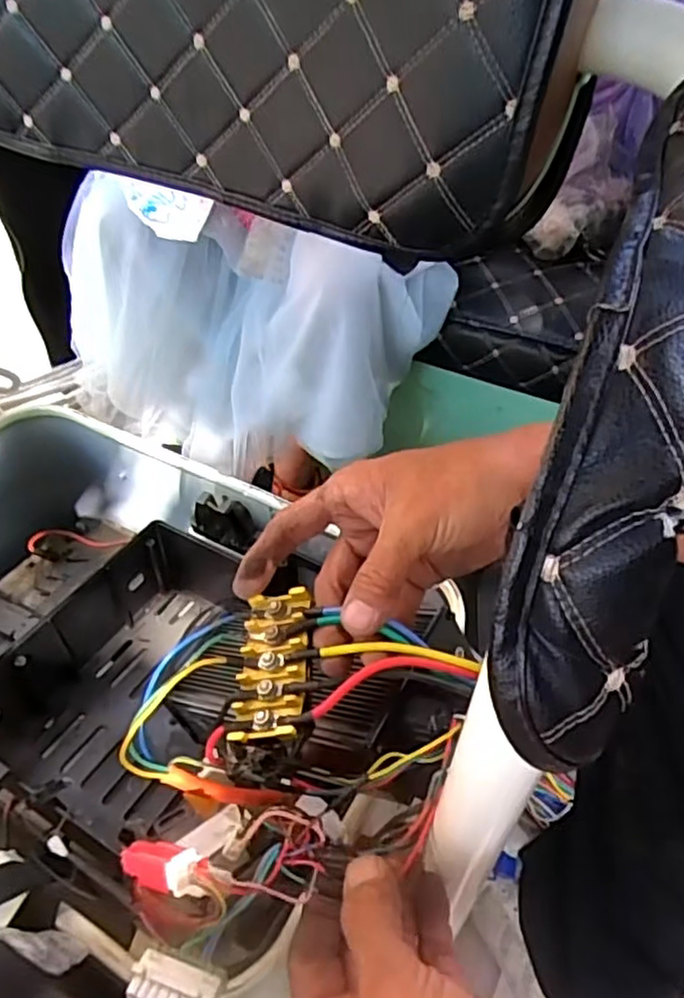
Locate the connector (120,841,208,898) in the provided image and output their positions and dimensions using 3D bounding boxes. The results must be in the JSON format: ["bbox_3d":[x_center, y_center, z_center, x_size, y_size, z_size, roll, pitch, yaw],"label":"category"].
[{"bbox_3d":[-0.076,0.154,0.288,0.041,0.011,0.017,4,42,27],"label":"connector"}]

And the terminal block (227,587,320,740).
[{"bbox_3d":[-0.032,0.088,0.363,0.043,0.020,0.081,-14,46,17],"label":"terminal block"}]

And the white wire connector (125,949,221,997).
[{"bbox_3d":[-0.068,0.196,0.275,0.035,0.005,0.020,14,46,11],"label":"white wire connector"}]

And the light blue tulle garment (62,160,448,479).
[{"bbox_3d":[-0.100,-0.169,0.680,0.375,0.246,0.121,9,45,7],"label":"light blue tulle garment"}]

